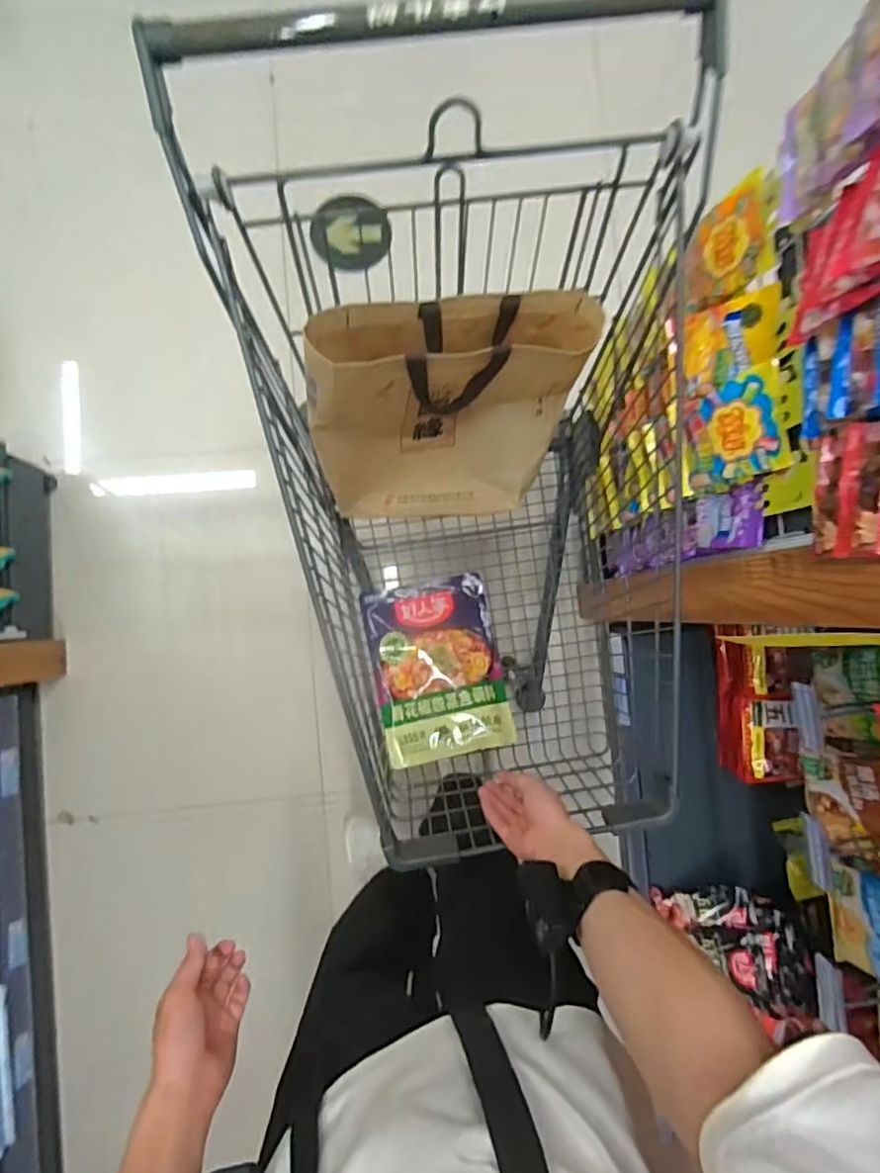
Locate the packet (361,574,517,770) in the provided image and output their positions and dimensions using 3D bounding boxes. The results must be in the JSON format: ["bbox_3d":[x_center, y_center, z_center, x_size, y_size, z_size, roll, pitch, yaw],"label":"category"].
[{"bbox_3d":[-0.004,0.122,0.931,0.194,0.027,0.270,-11,77,-4],"label":"packet"}]

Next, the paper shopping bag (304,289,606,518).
[{"bbox_3d":[0.011,-0.221,0.839,0.361,0.353,0.089,-10,58,-12],"label":"paper shopping bag"}]

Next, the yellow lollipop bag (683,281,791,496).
[{"bbox_3d":[0.348,-0.227,0.712,0.050,0.155,0.216,0,94,-29],"label":"yellow lollipop bag"}]

